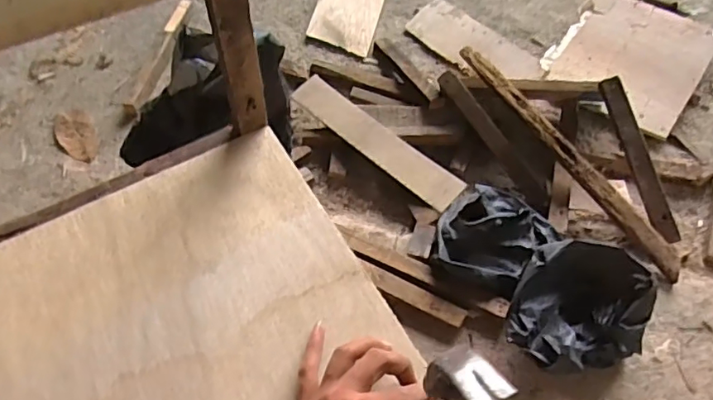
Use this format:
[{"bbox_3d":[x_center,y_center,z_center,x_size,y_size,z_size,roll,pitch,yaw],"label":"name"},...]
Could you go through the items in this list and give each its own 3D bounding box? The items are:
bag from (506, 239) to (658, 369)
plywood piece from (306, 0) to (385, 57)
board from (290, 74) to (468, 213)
[{"bbox_3d":[0.295,0.147,0.758,0.157,0.101,0.178,26,62,15],"label":"bag"},{"bbox_3d":[-0.009,-0.419,1.165,0.132,0.009,0.300,10,58,6],"label":"plywood piece"},{"bbox_3d":[0.029,-0.099,0.935,0.330,0.017,0.065,38,75,19],"label":"board"}]

